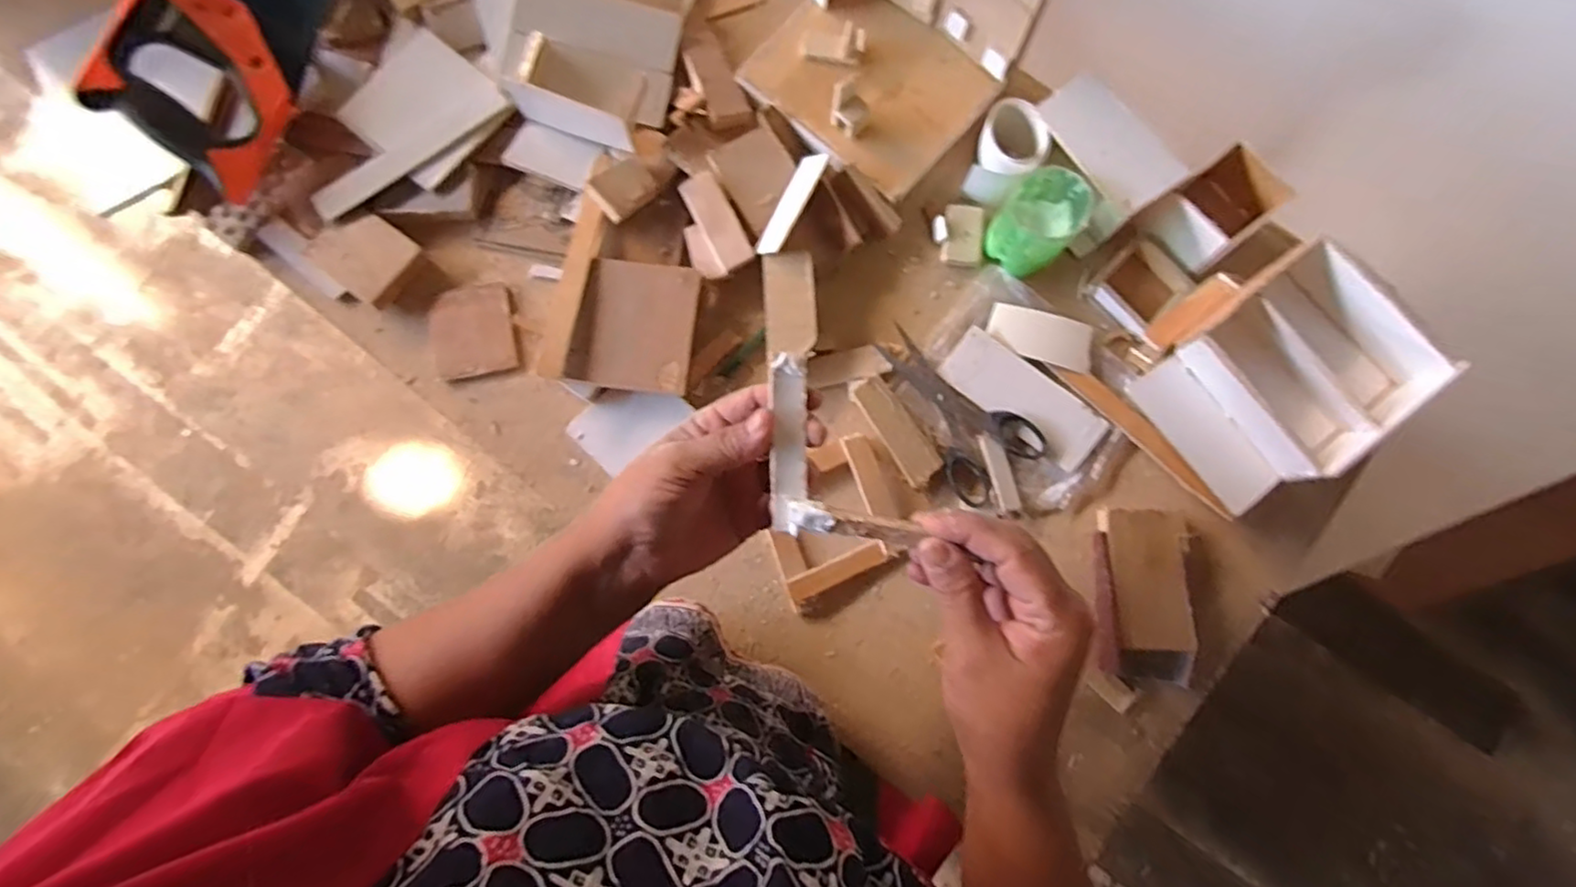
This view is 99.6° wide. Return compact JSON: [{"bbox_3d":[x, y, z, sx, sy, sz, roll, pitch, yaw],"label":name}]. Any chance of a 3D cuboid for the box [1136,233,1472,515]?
[{"bbox_3d":[0.360,-0.047,0.492,0.165,0.076,0.133,-37,81,-5],"label":"box"}]

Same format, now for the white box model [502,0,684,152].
[{"bbox_3d":[-0.160,-0.319,0.543,0.126,0.042,0.148,9,80,3],"label":"white box model"}]

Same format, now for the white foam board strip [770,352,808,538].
[{"bbox_3d":[0.001,0.000,0.336,0.017,0.011,0.090,0,84,1],"label":"white foam board strip"}]

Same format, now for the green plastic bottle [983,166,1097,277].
[{"bbox_3d":[0.190,-0.168,0.509,0.057,0.061,0.057,0,80,1],"label":"green plastic bottle"}]

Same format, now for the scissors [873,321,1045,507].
[{"bbox_3d":[0.127,-0.027,0.523,0.076,0.008,0.143,-39,81,-6],"label":"scissors"}]

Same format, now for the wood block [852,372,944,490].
[{"bbox_3d":[0.085,-0.010,0.518,0.028,0.013,0.090,-34,81,-5],"label":"wood block"}]

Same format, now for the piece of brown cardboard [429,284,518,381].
[{"bbox_3d":[-0.256,-0.090,0.540,0.066,0.006,0.075,-12,80,-1],"label":"piece of brown cardboard"}]

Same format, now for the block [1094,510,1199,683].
[{"bbox_3d":[0.268,0.113,0.500,0.074,0.025,0.124,3,80,2],"label":"block"}]

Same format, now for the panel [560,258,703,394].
[{"bbox_3d":[-0.117,-0.092,0.516,0.090,0.009,0.097,9,85,-1],"label":"panel"}]

